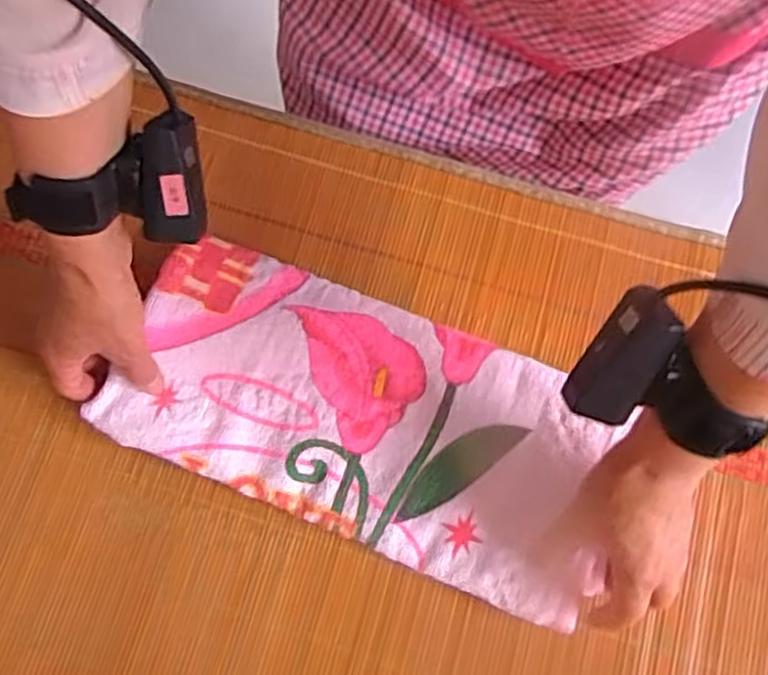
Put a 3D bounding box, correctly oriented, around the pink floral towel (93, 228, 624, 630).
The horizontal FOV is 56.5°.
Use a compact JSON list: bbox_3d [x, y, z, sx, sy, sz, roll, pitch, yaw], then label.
[{"bbox_3d":[-0.013,0.056,0.504,0.343,0.018,0.165,25,77,6],"label":"pink floral towel"}]

